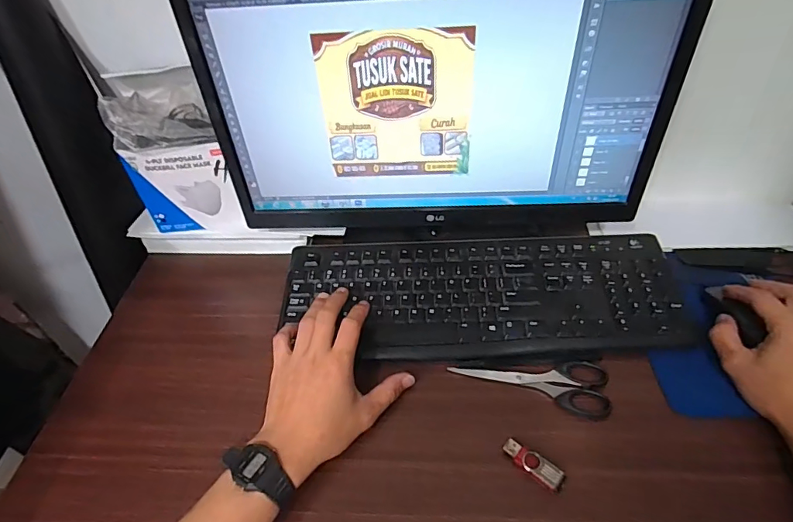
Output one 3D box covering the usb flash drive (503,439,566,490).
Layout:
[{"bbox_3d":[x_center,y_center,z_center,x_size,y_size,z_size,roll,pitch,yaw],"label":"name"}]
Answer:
[{"bbox_3d":[0.118,0.175,0.392,0.052,0.008,0.018,31,59,27],"label":"usb flash drive"}]

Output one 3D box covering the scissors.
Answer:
[{"bbox_3d":[0.132,0.120,0.451,0.150,0.010,0.058,6,51,11],"label":"scissors"}]

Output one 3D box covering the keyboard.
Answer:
[{"bbox_3d":[0.093,0.037,0.515,0.441,0.016,0.156,1,50,5],"label":"keyboard"}]

